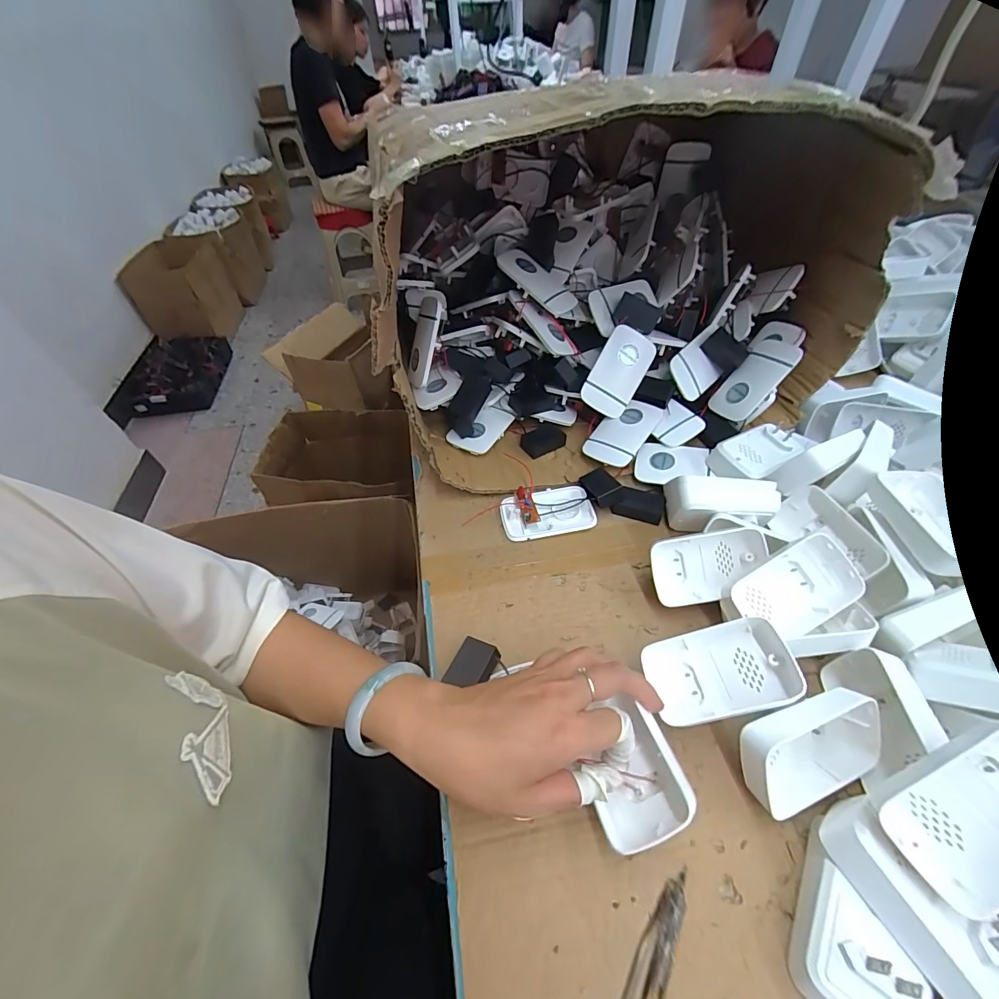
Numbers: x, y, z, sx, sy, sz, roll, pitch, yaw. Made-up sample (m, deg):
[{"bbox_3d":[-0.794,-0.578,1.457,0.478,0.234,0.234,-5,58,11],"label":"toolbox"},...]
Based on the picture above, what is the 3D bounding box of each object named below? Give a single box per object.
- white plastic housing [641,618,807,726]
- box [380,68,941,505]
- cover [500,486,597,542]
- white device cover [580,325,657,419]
[{"bbox_3d":[0.160,0.125,0.307,0.096,0.025,0.058,-20,58,12],"label":"white plastic housing"},{"bbox_3d":[0.122,-0.263,0.508,0.484,0.282,0.470,-6,49,-4],"label":"box"},{"bbox_3d":[0.050,0.011,0.444,0.096,0.022,0.056,-9,49,-6],"label":"cover"},{"bbox_3d":[0.138,-0.147,0.485,0.057,0.097,0.009,29,7,-10],"label":"white device cover"}]

